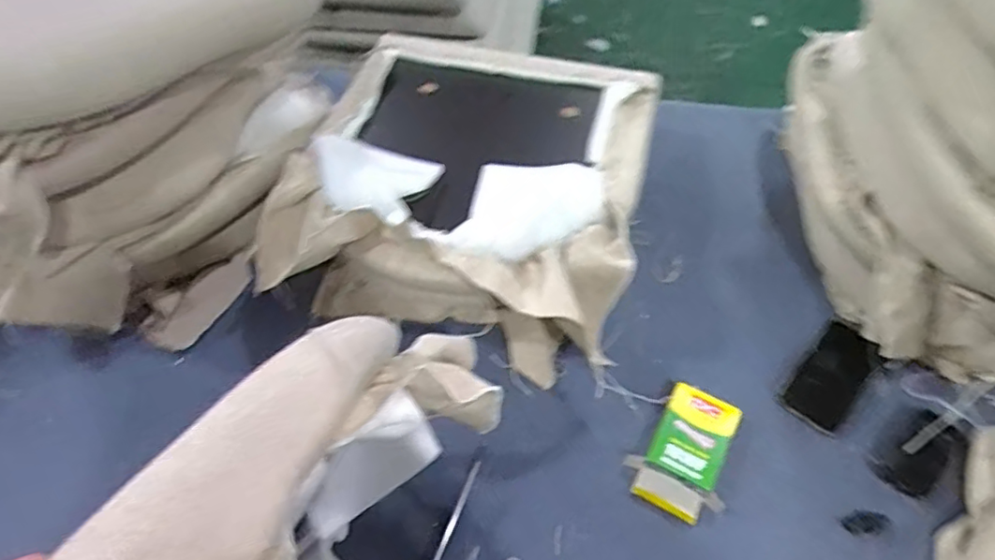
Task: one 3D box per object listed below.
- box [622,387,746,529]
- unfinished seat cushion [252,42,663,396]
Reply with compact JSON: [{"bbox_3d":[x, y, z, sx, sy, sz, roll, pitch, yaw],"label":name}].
[{"bbox_3d":[0.220,0.197,0.697,0.107,0.034,0.142,24,58,18],"label":"box"},{"bbox_3d":[-0.030,-0.142,0.856,0.452,0.177,0.479,13,56,11],"label":"unfinished seat cushion"}]

